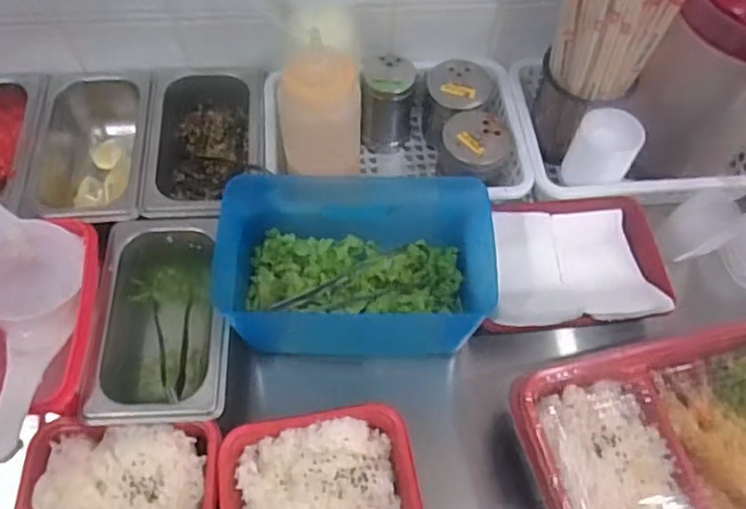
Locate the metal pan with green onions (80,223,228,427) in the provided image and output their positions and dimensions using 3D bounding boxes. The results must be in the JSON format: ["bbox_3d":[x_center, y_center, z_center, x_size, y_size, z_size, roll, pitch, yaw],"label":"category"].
[{"bbox_3d":[-0.169,0.052,0.524,0.102,0.059,0.180,-2,61,-3],"label":"metal pan with green onions"}]

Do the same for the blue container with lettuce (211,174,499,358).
[{"bbox_3d":[-0.011,0.004,0.537,0.220,0.100,0.138,1,61,-2],"label":"blue container with lettuce"}]

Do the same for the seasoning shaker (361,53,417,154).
[{"bbox_3d":[0.016,-0.148,0.627,0.051,0.100,0.049,5,61,1],"label":"seasoning shaker"}]

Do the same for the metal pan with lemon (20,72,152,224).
[{"bbox_3d":[-0.264,-0.093,0.606,0.100,0.056,0.177,-4,61,-4],"label":"metal pan with lemon"}]

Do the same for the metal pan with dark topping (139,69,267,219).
[{"bbox_3d":[-0.159,-0.099,0.614,0.110,0.070,0.168,-4,61,-4],"label":"metal pan with dark topping"}]

